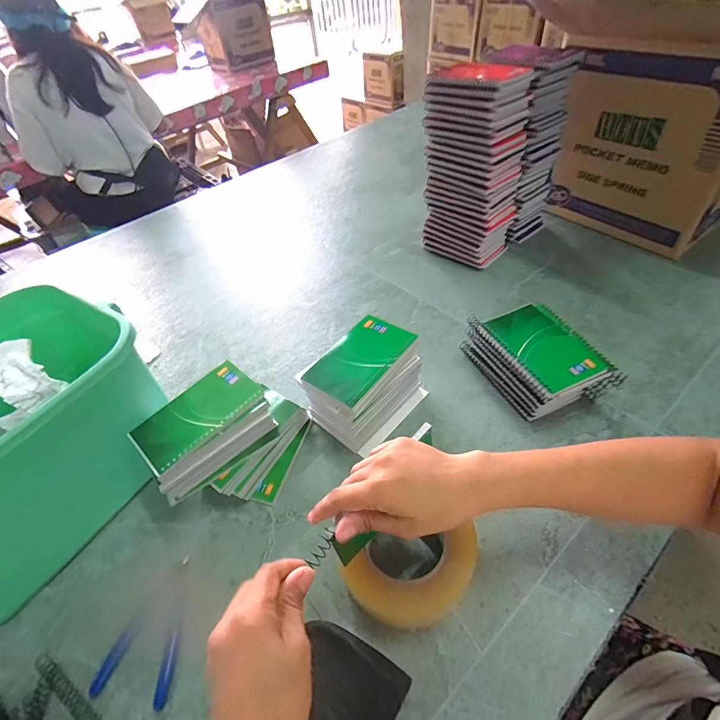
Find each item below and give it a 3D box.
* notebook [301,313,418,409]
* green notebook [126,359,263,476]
[{"bbox_3d":[0.000,-0.005,0.467,0.080,0.013,0.125,28,54,29],"label":"notebook"},{"bbox_3d":[-0.180,0.057,0.435,0.082,0.006,0.132,31,61,36],"label":"green notebook"}]

